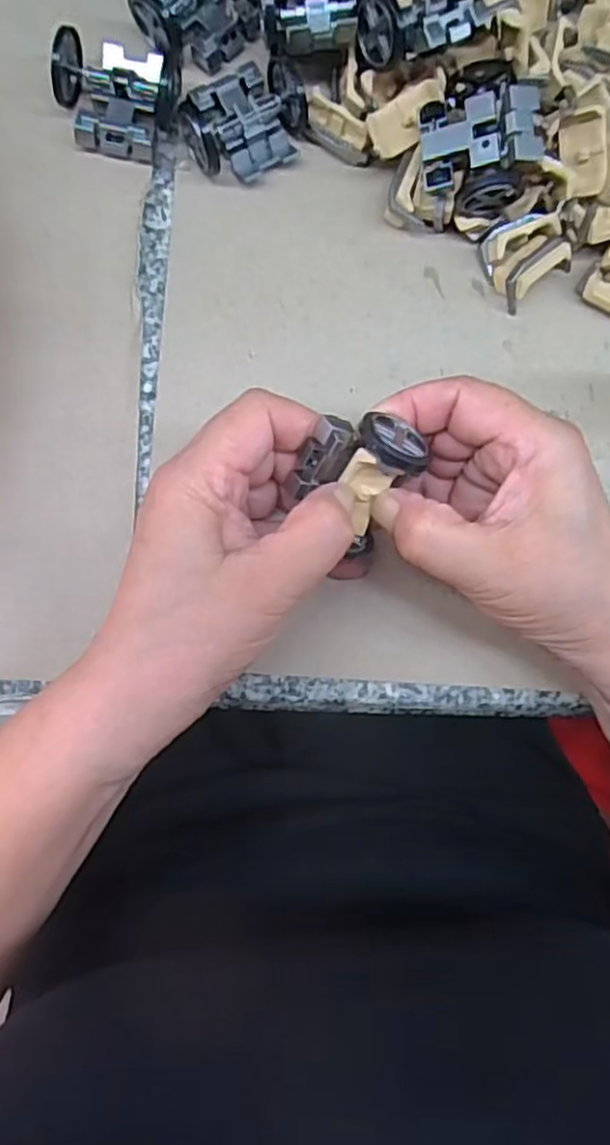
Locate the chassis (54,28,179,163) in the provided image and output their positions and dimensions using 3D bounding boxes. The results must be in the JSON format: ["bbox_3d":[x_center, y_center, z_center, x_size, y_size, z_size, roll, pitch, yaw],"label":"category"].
[{"bbox_3d":[-0.077,-0.199,0.289,0.047,0.024,0.044,14,84,-3],"label":"chassis"}]

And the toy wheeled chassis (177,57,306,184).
[{"bbox_3d":[-0.024,-0.192,0.291,0.054,0.025,0.042,-22,87,-6],"label":"toy wheeled chassis"}]

